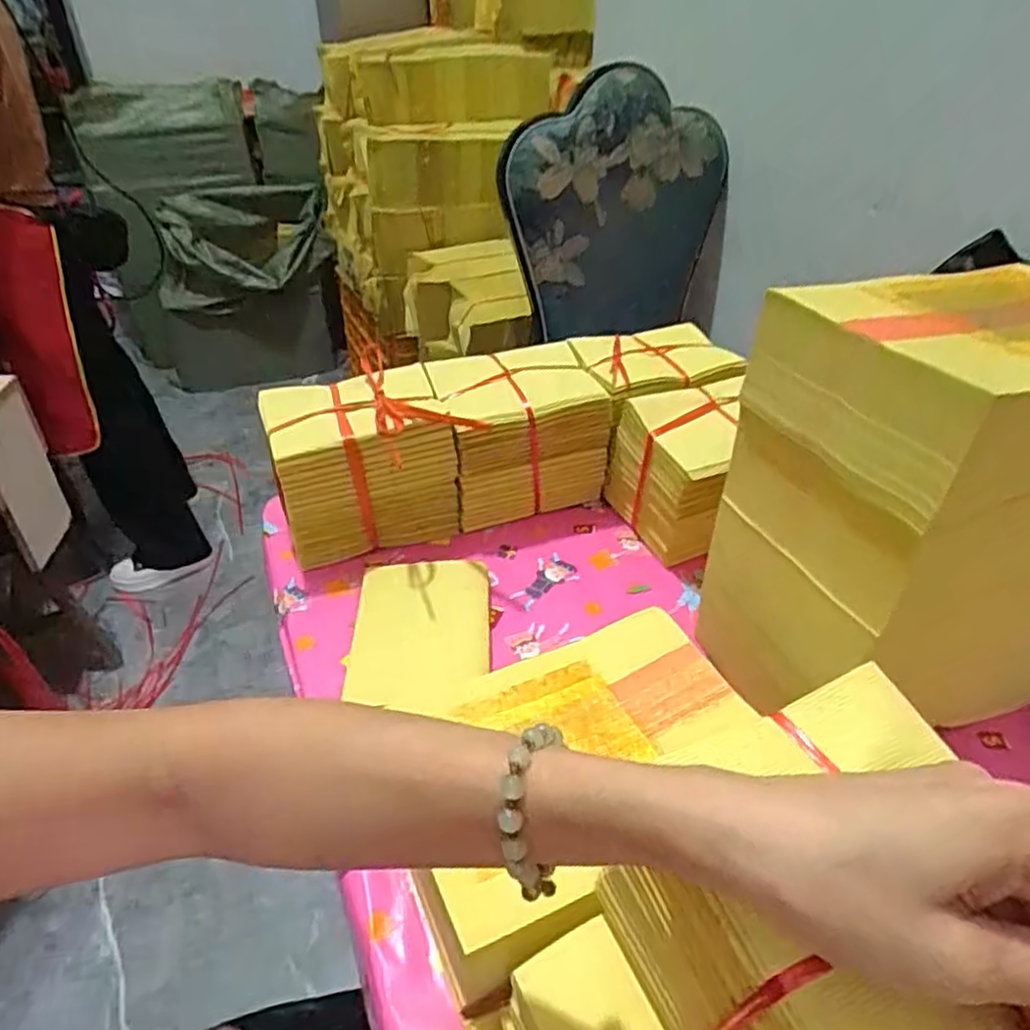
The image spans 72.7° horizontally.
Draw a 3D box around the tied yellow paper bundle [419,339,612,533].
[{"bbox_3d":[0.005,-0.083,0.742,0.165,0.148,0.111,-13,41,-16],"label":"tied yellow paper bundle"}]

